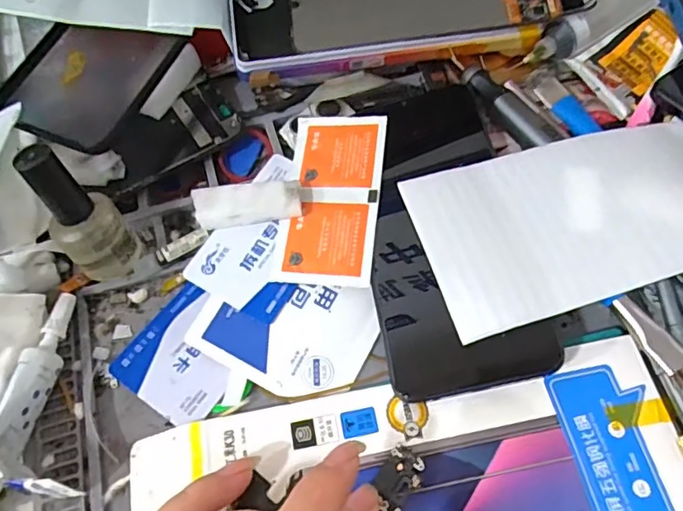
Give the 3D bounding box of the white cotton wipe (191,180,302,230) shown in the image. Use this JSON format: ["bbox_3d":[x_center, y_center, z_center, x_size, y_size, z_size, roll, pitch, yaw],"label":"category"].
[{"bbox_3d":[-0.049,-0.025,0.286,0.055,0.010,0.023,-6,60,0],"label":"white cotton wipe"}]

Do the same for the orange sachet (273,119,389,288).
[{"bbox_3d":[-0.004,-0.032,0.290,0.048,0.004,0.099,1,65,13],"label":"orange sachet"}]

